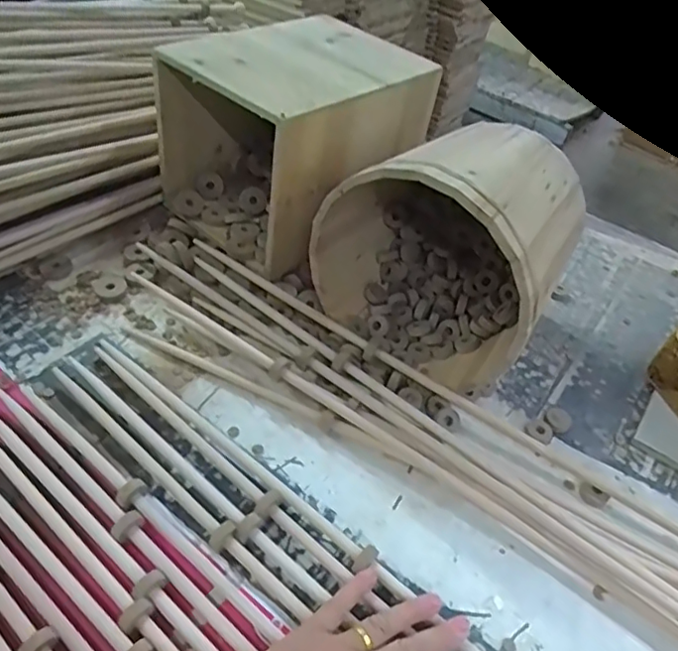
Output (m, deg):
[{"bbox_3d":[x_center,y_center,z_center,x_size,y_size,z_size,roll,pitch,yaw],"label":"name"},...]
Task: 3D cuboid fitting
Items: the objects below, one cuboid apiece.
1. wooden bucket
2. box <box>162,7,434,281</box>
[{"bbox_3d":[0.120,-0.085,0.618,0.225,0.228,0.218,27,48,17],"label":"wooden bucket"},{"bbox_3d":[-0.050,-0.235,0.706,0.199,0.195,0.272,35,51,24],"label":"box"}]

